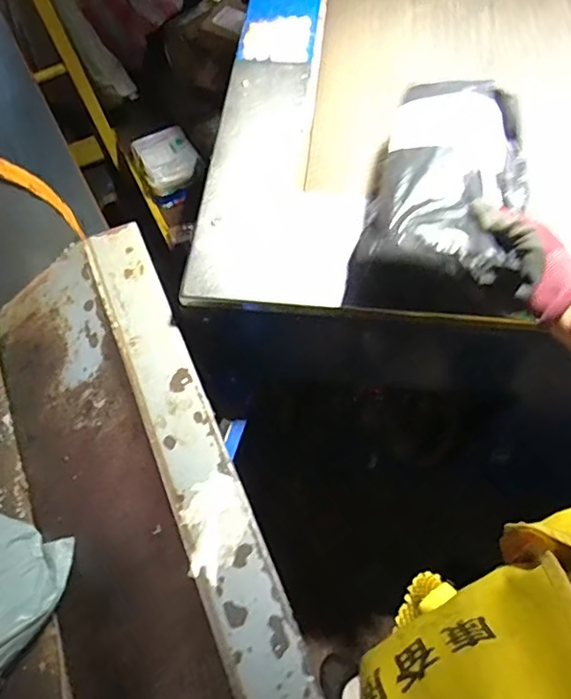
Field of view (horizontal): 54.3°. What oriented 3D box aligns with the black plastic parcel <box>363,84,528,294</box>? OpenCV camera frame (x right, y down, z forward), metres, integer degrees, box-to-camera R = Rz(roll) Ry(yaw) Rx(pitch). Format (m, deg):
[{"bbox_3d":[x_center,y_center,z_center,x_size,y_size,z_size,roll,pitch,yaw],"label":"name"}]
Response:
[{"bbox_3d":[0.166,-0.186,0.570,0.148,0.043,0.261,10,64,7],"label":"black plastic parcel"}]

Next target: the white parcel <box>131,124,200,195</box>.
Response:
[{"bbox_3d":[-0.382,-0.612,1.832,0.179,0.060,0.237,-25,65,-10],"label":"white parcel"}]

